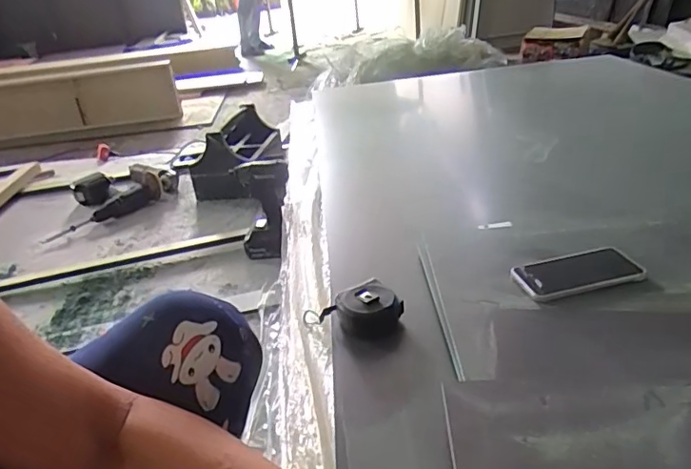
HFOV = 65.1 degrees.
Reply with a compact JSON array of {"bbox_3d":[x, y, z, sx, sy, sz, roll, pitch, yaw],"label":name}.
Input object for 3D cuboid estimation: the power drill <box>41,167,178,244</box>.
[{"bbox_3d":[-0.718,-0.107,1.588,0.246,0.078,0.398,15,35,33],"label":"power drill"}]

